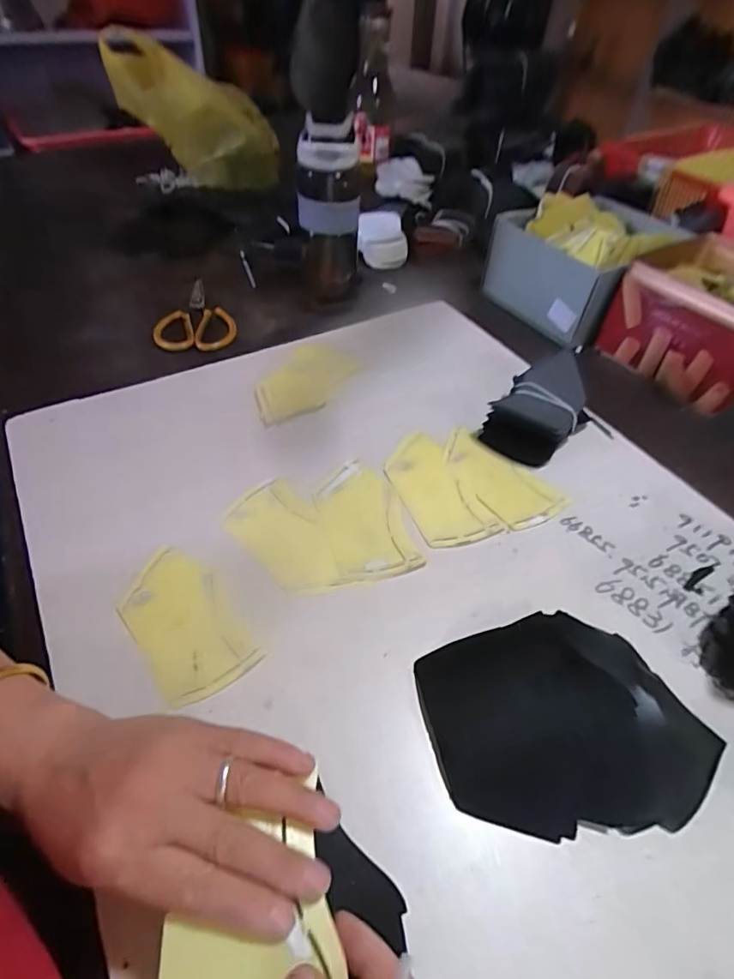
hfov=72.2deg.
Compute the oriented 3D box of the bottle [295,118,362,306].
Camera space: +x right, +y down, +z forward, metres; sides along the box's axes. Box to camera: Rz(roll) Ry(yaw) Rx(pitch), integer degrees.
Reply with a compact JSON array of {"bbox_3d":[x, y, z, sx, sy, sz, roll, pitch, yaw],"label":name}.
[{"bbox_3d":[-0.050,-0.358,0.675,0.078,0.224,0.088,1,48,-3],"label":"bottle"}]

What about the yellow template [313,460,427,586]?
[{"bbox_3d":[-0.004,0.026,0.466,0.074,0.006,0.131,-12,52,-11],"label":"yellow template"}]

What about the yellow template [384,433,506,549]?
[{"bbox_3d":[0.065,-0.001,0.488,0.070,0.009,0.136,-18,52,-20],"label":"yellow template"}]

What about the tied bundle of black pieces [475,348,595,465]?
[{"bbox_3d":[0.188,-0.086,0.544,0.087,0.062,0.118,29,52,20],"label":"tied bundle of black pieces"}]

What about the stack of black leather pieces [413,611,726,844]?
[{"bbox_3d":[0.134,0.150,0.341,0.178,0.026,0.134,-5,49,-9],"label":"stack of black leather pieces"}]

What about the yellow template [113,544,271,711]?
[{"bbox_3d":[-0.142,0.101,0.388,0.070,0.007,0.126,-30,57,-27],"label":"yellow template"}]

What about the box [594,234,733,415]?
[{"bbox_3d":[0.421,-0.204,0.639,0.146,0.126,0.188,-22,53,-22],"label":"box"}]

